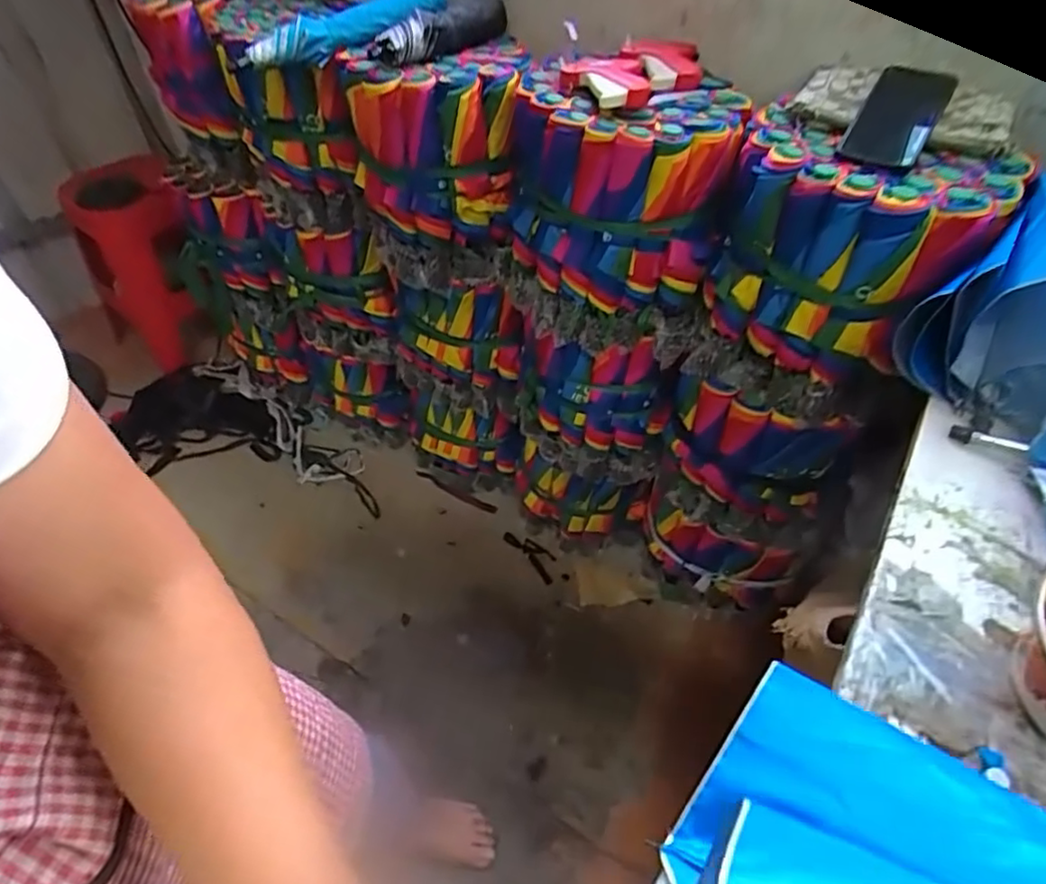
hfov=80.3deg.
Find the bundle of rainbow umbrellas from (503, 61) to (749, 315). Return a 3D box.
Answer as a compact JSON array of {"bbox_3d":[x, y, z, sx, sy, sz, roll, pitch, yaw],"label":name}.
[{"bbox_3d":[0.104,-0.321,0.799,0.302,0.238,0.141,19,52,17],"label":"bundle of rainbow umbrellas"}]

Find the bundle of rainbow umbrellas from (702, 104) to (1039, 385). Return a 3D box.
[{"bbox_3d":[0.345,-0.213,0.708,0.157,0.226,0.264,-28,54,-22],"label":"bundle of rainbow umbrellas"}]

